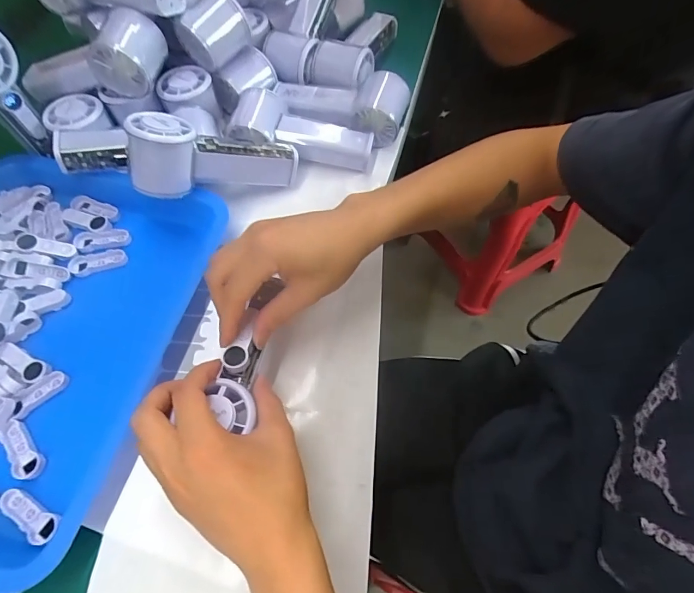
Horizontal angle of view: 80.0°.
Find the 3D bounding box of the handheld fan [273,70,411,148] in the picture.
[{"bbox_3d":[-0.010,-0.210,0.449,0.146,0.045,0.061,8,62,6],"label":"handheld fan"}]

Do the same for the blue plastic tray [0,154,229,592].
[{"bbox_3d":[-0.274,0.031,0.354,0.246,0.054,0.322,13,63,8],"label":"blue plastic tray"}]

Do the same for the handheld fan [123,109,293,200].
[{"bbox_3d":[-0.120,-0.132,0.390,0.154,0.060,0.050,-6,58,-33],"label":"handheld fan"}]

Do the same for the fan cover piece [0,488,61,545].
[{"bbox_3d":[-0.227,0.156,0.293,0.050,0.004,0.019,23,65,13],"label":"fan cover piece"}]

